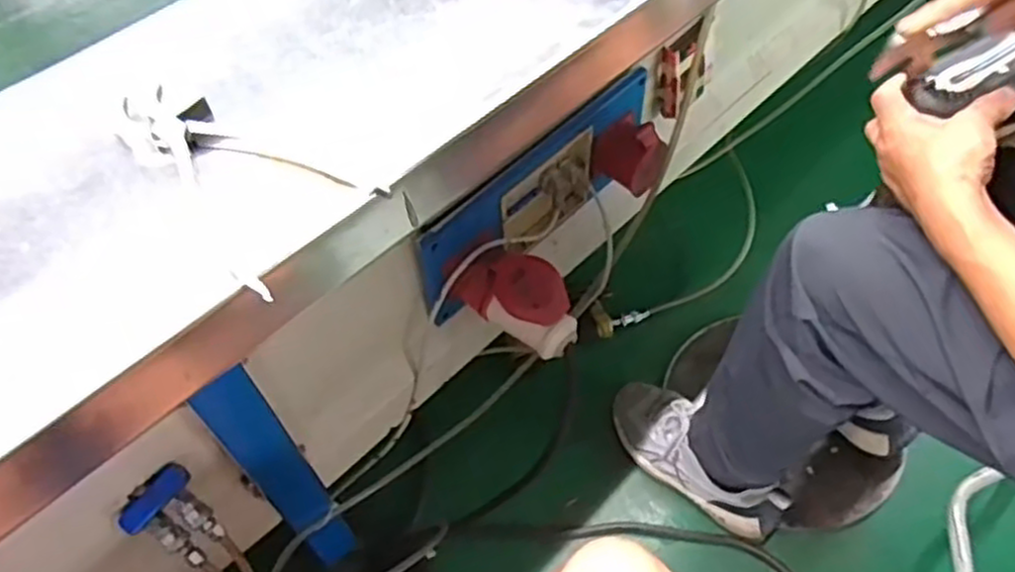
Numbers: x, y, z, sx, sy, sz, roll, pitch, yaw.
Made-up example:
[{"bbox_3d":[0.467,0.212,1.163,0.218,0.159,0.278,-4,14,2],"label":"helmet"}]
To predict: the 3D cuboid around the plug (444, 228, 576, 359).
[{"bbox_3d":[0.009,0.007,0.774,0.139,0.073,0.075,37,63,25],"label":"plug"}]

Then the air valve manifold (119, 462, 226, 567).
[{"bbox_3d":[-0.301,0.213,0.680,0.078,0.046,0.068,35,63,24],"label":"air valve manifold"}]

